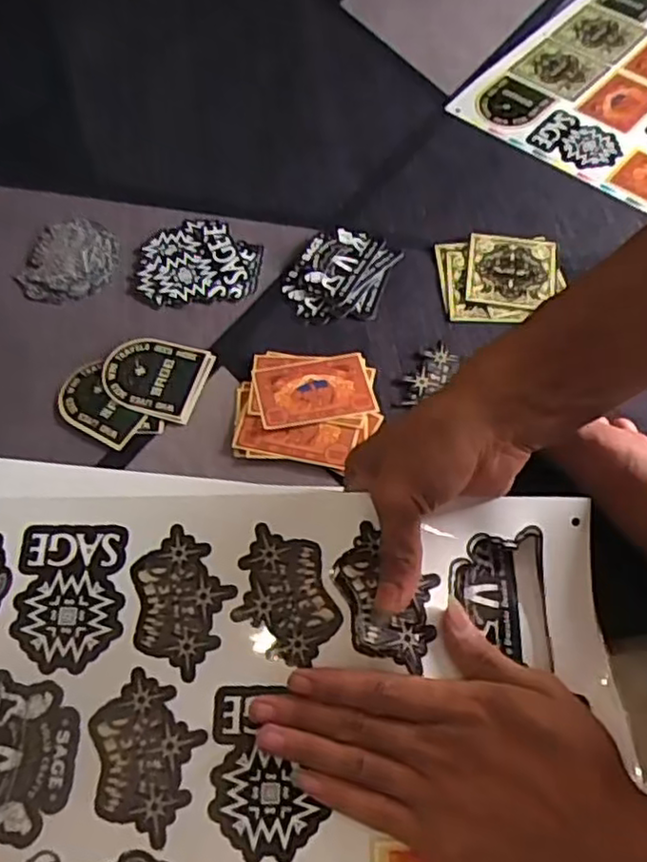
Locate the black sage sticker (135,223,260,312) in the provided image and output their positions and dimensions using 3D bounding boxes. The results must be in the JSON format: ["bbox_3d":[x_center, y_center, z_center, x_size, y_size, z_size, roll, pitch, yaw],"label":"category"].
[{"bbox_3d":[-0.099,-0.134,0.538,0.096,0.007,0.081,-8,62,-2],"label":"black sage sticker"}]

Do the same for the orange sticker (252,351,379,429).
[{"bbox_3d":[-0.007,-0.029,0.476,0.079,0.004,0.053,-11,56,-7],"label":"orange sticker"}]

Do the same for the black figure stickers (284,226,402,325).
[{"bbox_3d":[0.012,-0.122,0.530,0.076,0.007,0.090,20,67,9],"label":"black figure stickers"}]

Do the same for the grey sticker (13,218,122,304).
[{"bbox_3d":[-0.199,-0.135,0.535,0.071,0.004,0.082,9,61,5],"label":"grey sticker"}]

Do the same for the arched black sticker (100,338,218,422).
[{"bbox_3d":[-0.120,-0.041,0.484,0.069,0.005,0.063,15,61,8],"label":"arched black sticker"}]

